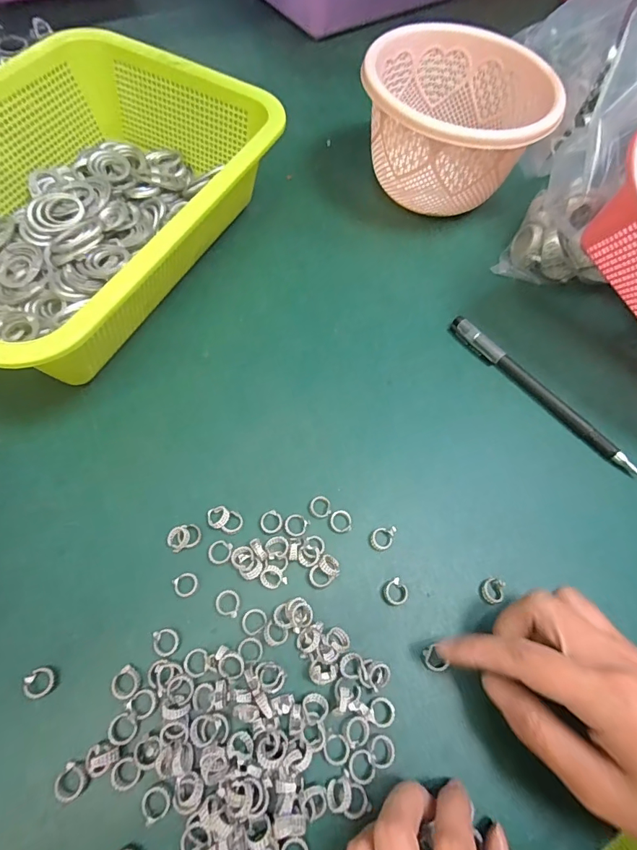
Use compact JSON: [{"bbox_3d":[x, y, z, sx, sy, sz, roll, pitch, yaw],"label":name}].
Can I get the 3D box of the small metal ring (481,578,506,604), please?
[{"bbox_3d":[0.097,0.092,0.242,0.013,0.006,0.013,1,65,-3],"label":"small metal ring"}]

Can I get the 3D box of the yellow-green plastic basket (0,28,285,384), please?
[{"bbox_3d":[-0.164,-0.147,0.298,0.191,0.077,0.261,26,65,9],"label":"yellow-green plastic basket"}]

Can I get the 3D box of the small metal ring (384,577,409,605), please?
[{"bbox_3d":[0.043,0.091,0.238,0.013,0.005,0.012,1,65,-3],"label":"small metal ring"}]

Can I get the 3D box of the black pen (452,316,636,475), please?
[{"bbox_3d":[0.152,-0.023,0.300,0.011,0.010,0.152,-39,73,-19],"label":"black pen"}]

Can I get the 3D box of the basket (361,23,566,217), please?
[{"bbox_3d":[0.107,-0.243,0.361,0.135,0.087,0.130,3,64,-5],"label":"basket"}]

